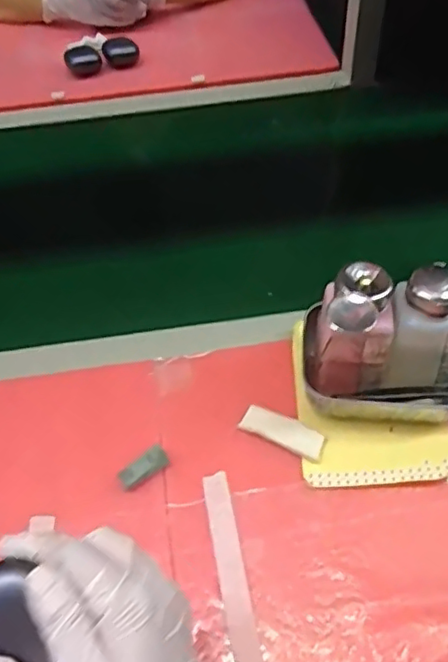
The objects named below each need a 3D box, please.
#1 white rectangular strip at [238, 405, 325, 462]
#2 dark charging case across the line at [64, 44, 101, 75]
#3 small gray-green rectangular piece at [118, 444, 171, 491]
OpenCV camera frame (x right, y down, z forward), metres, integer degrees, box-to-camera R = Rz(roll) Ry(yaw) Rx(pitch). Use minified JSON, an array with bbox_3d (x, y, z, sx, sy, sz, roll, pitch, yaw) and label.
[{"bbox_3d":[0.050,0.084,0.503,0.070,0.008,0.026,20,57,20],"label":"white rectangular strip"},{"bbox_3d":[-0.217,-0.421,0.929,0.052,0.028,0.042,-13,52,-6],"label":"dark charging case across the line"},{"bbox_3d":[-0.063,0.111,0.483,0.041,0.019,0.014,-35,57,-19],"label":"small gray-green rectangular piece"}]

